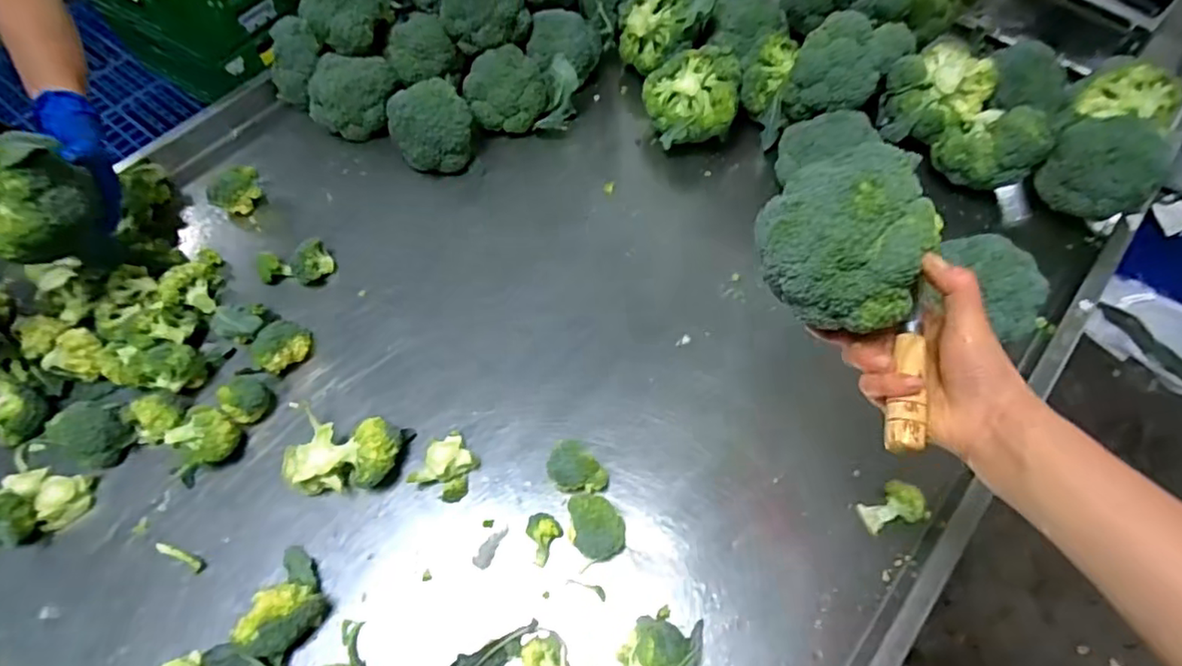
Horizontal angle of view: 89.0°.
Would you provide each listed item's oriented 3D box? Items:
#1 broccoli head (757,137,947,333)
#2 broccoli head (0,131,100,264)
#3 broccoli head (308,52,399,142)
[{"bbox_3d":[0.181,-0.070,0.420,0.109,0.080,0.100,28,66,18],"label":"broccoli head"},{"bbox_3d":[-0.547,-0.128,0.578,0.086,0.104,0.097,24,65,17],"label":"broccoli head"},{"bbox_3d":[-0.330,-0.329,0.835,0.125,0.093,0.083,-29,62,-12],"label":"broccoli head"}]

